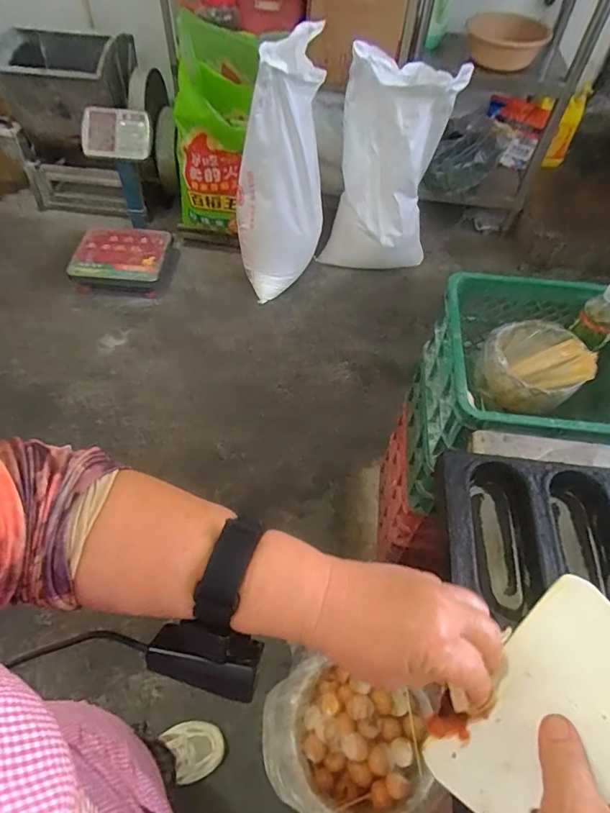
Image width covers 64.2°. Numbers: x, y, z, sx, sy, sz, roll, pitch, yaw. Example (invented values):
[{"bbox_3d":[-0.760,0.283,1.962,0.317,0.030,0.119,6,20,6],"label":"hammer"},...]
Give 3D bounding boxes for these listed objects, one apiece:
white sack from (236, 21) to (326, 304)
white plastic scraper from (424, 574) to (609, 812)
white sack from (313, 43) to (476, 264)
[{"bbox_3d":[-0.090,-0.747,1.620,0.272,0.732,0.324,11,54,6],"label":"white sack"},{"bbox_3d":[0.139,0.176,0.280,0.144,0.005,0.095,-45,20,-3],"label":"white plastic scraper"},{"bbox_3d":[0.289,-0.827,1.749,0.392,0.699,0.196,7,54,3],"label":"white sack"}]

